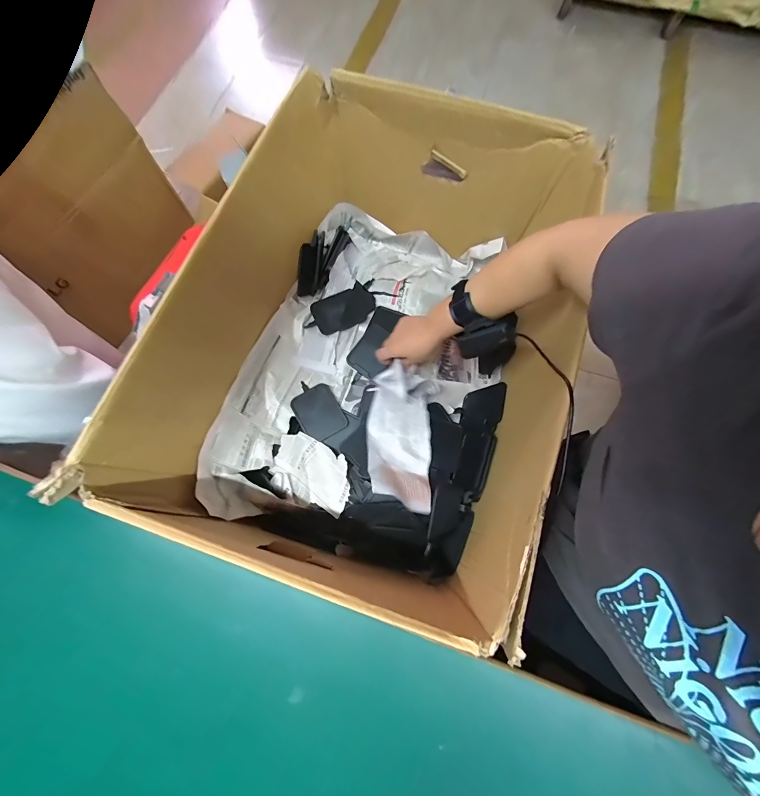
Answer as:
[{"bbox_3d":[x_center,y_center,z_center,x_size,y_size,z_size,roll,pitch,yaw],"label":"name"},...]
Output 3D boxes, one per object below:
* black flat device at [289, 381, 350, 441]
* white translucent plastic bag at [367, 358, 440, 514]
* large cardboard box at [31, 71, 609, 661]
[{"bbox_3d":[-0.117,0.022,0.632,0.080,0.010,0.115,-32,76,-8],"label":"black flat device"},{"bbox_3d":[0.038,0.060,0.566,0.117,0.073,0.243,0,63,1],"label":"white translucent plastic bag"},{"bbox_3d":[0.000,-0.090,0.520,0.482,0.323,0.640,14,75,5],"label":"large cardboard box"}]

